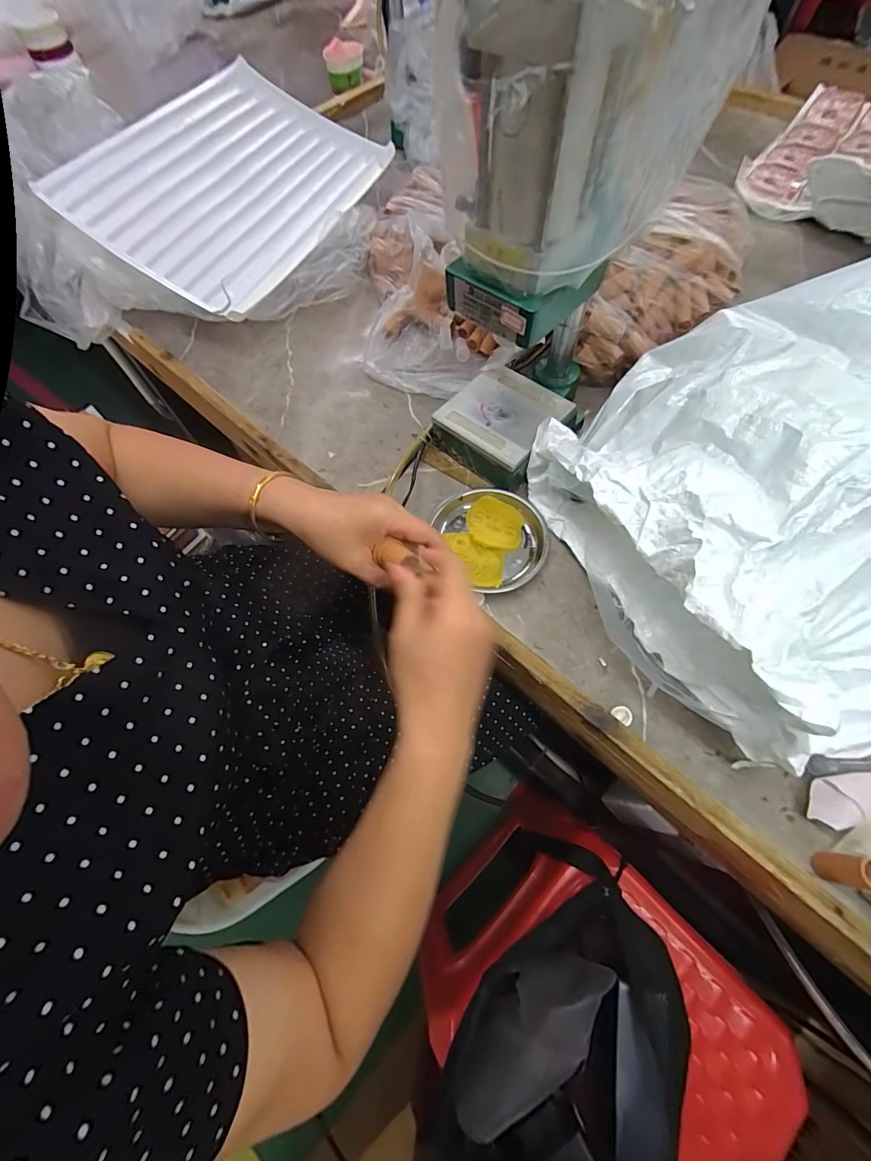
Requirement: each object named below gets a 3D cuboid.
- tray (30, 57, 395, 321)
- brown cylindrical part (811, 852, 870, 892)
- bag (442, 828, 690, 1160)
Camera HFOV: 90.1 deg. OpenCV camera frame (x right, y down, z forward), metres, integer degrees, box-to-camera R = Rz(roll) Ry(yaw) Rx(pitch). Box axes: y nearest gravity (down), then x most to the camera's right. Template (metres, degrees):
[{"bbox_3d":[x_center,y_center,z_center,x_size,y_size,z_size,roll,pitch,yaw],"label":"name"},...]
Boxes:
[{"bbox_3d":[-0.307,-0.611,0.672,0.323,0.048,0.443,31,71,-2],"label":"tray"},{"bbox_3d":[0.309,0.217,0.325,0.023,0.045,0.021,-1,64,3],"label":"brown cylindrical part"},{"bbox_3d":[0.119,0.450,0.421,0.182,0.122,0.319,24,68,14],"label":"bag"}]

